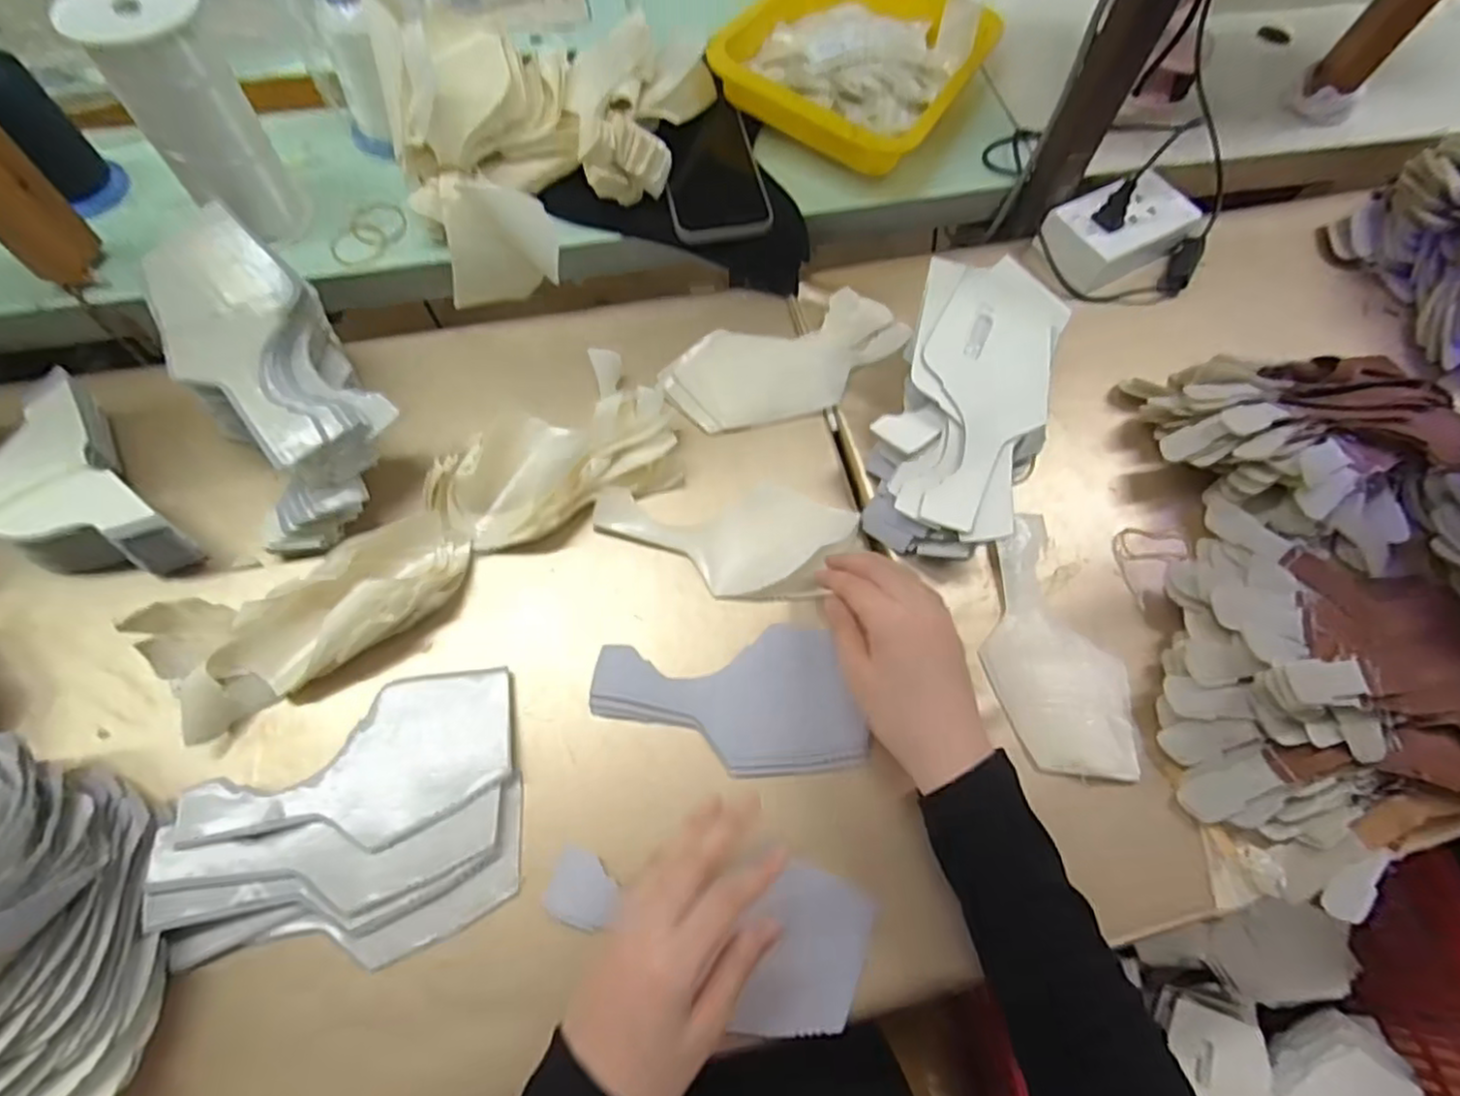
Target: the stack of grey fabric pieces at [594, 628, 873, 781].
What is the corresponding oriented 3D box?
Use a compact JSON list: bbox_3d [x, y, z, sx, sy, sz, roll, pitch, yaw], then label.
[{"bbox_3d":[-0.001,0.094,0.457,0.171,0.007,0.093,5,65,1],"label":"stack of grey fabric pieces"}]

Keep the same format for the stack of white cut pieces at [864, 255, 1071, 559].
[{"bbox_3d":[0.171,-0.104,0.511,0.109,0.047,0.231,18,82,9],"label":"stack of white cut pieces"}]

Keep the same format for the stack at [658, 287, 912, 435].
[{"bbox_3d":[0.047,-0.147,0.559,0.194,0.027,0.085,-20,68,-12],"label":"stack"}]

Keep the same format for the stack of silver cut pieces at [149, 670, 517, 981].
[{"bbox_3d":[-0.221,0.156,0.411,0.183,0.039,0.147,-9,66,-7],"label":"stack of silver cut pieces"}]

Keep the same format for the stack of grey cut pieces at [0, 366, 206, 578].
[{"bbox_3d":[-0.427,-0.033,0.460,0.081,0.050,0.148,-38,73,-17],"label":"stack of grey cut pieces"}]

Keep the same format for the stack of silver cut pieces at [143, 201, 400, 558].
[{"bbox_3d":[-0.297,-0.113,0.462,0.111,0.077,0.219,-26,91,-11],"label":"stack of silver cut pieces"}]

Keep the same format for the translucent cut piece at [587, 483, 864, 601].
[{"bbox_3d":[-0.001,-0.010,0.494,0.182,0.025,0.087,5,65,1],"label":"translucent cut piece"}]

